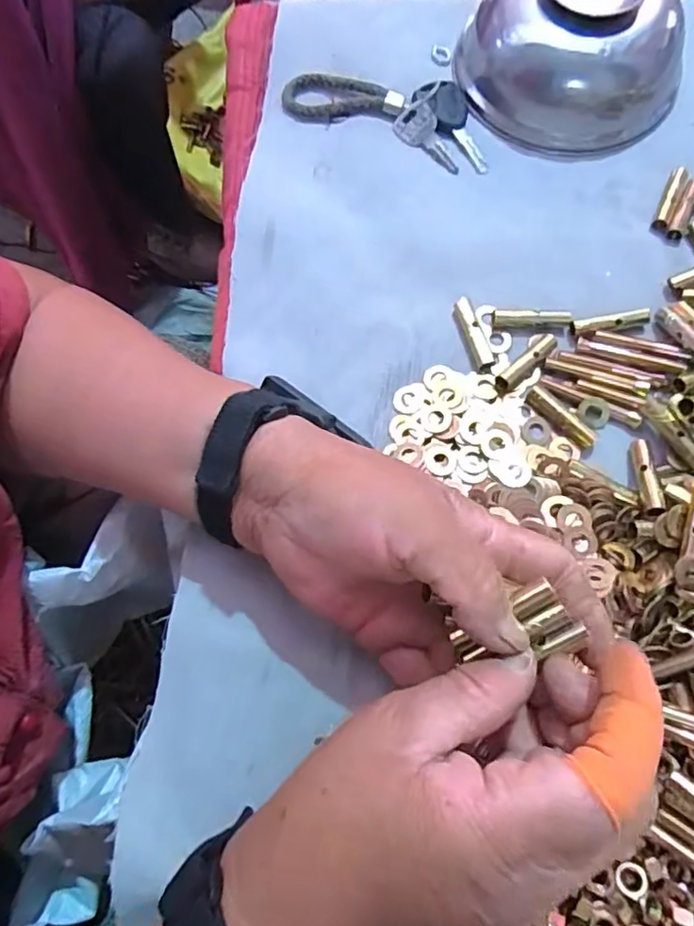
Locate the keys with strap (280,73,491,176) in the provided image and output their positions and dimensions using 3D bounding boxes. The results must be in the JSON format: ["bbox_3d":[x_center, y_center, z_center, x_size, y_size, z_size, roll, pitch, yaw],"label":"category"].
[{"bbox_3d":[0.023,-0.222,0.380,0.129,0.012,0.060,4,71,4],"label":"keys with strap"}]

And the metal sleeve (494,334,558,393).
[{"bbox_3d":[0.099,-0.056,0.327,0.044,0.010,0.011,-42,75,-11],"label":"metal sleeve"}]

